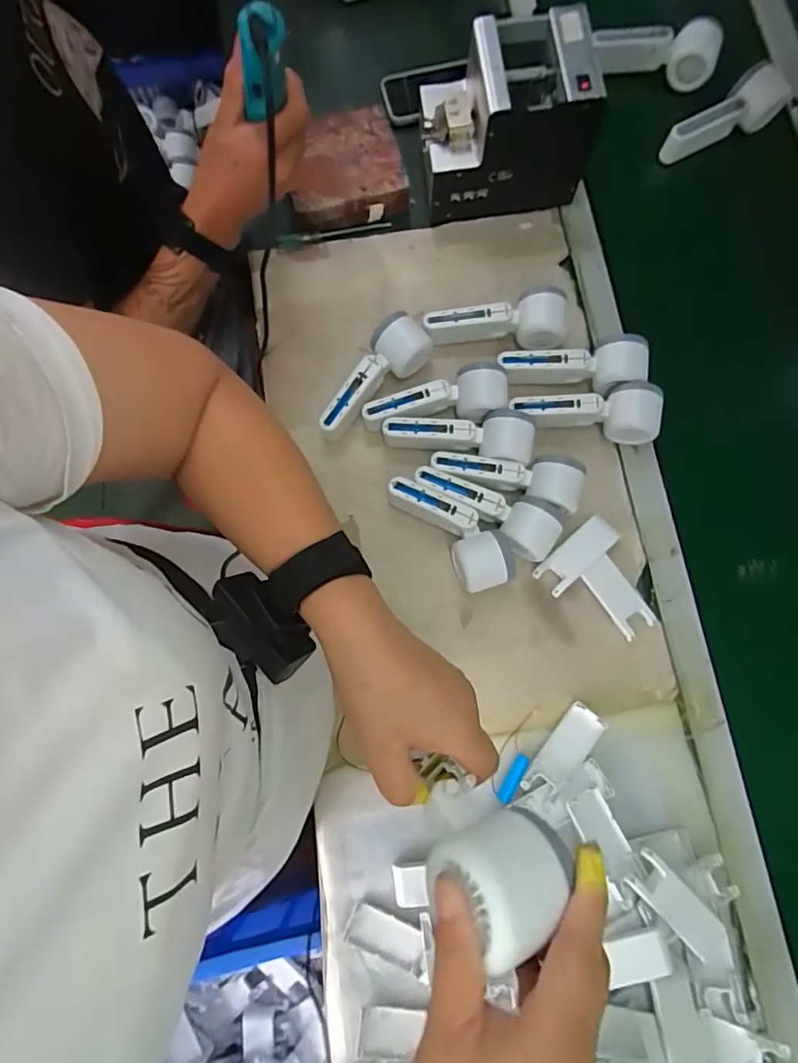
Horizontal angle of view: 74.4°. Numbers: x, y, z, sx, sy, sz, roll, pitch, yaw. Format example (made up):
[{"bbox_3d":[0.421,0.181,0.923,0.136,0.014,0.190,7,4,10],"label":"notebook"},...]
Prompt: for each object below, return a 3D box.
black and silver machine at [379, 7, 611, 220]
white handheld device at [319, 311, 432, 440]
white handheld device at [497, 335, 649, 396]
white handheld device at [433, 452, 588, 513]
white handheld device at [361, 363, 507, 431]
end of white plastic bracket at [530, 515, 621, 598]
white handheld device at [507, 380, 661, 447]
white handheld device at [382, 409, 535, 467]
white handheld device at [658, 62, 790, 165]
[{"bbox_3d":[0.122,-0.482,0.623,0.180,0.152,0.123,-7,79,-2],"label":"black and silver machine"},{"bbox_3d":[-0.024,-0.177,0.618,0.061,0.043,0.165,32,80,5],"label":"white handheld device"},{"bbox_3d":[0.201,-0.191,0.611,0.163,0.042,0.058,1,78,15],"label":"white handheld device"},{"bbox_3d":[0.120,-0.063,0.585,0.163,0.046,0.050,13,79,1],"label":"white handheld device"},{"bbox_3d":[0.042,-0.152,0.617,0.166,0.053,0.059,-7,79,-2],"label":"white handheld device"},{"bbox_3d":[0.201,0.026,0.593,0.100,0.007,0.041,-41,82,-8],"label":"end of white plastic bracket"},{"bbox_3d":[0.212,-0.132,0.600,0.156,0.055,0.055,-1,79,-1],"label":"white handheld device"},{"bbox_3d":[0.067,-0.109,0.603,0.168,0.051,0.056,5,79,0],"label":"white handheld device"},{"bbox_3d":[0.409,-0.528,0.673,0.148,0.070,0.040,-24,80,10],"label":"white handheld device"}]

